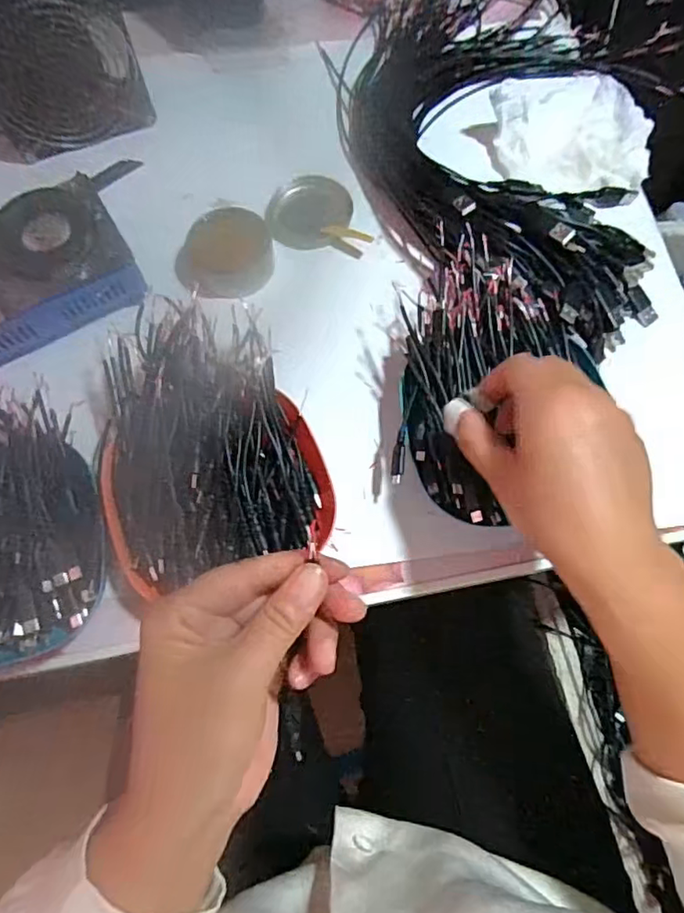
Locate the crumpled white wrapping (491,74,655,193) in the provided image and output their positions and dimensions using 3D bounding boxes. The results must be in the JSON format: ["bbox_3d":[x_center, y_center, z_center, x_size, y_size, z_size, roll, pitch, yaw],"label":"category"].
[{"bbox_3d":[0.189,-0.272,0.485,0.119,0.035,0.119,0,71,0],"label":"crumpled white wrapping"}]

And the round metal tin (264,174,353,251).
[{"bbox_3d":[-0.026,-0.196,0.473,0.067,0.014,0.061,0,71,0],"label":"round metal tin"}]

